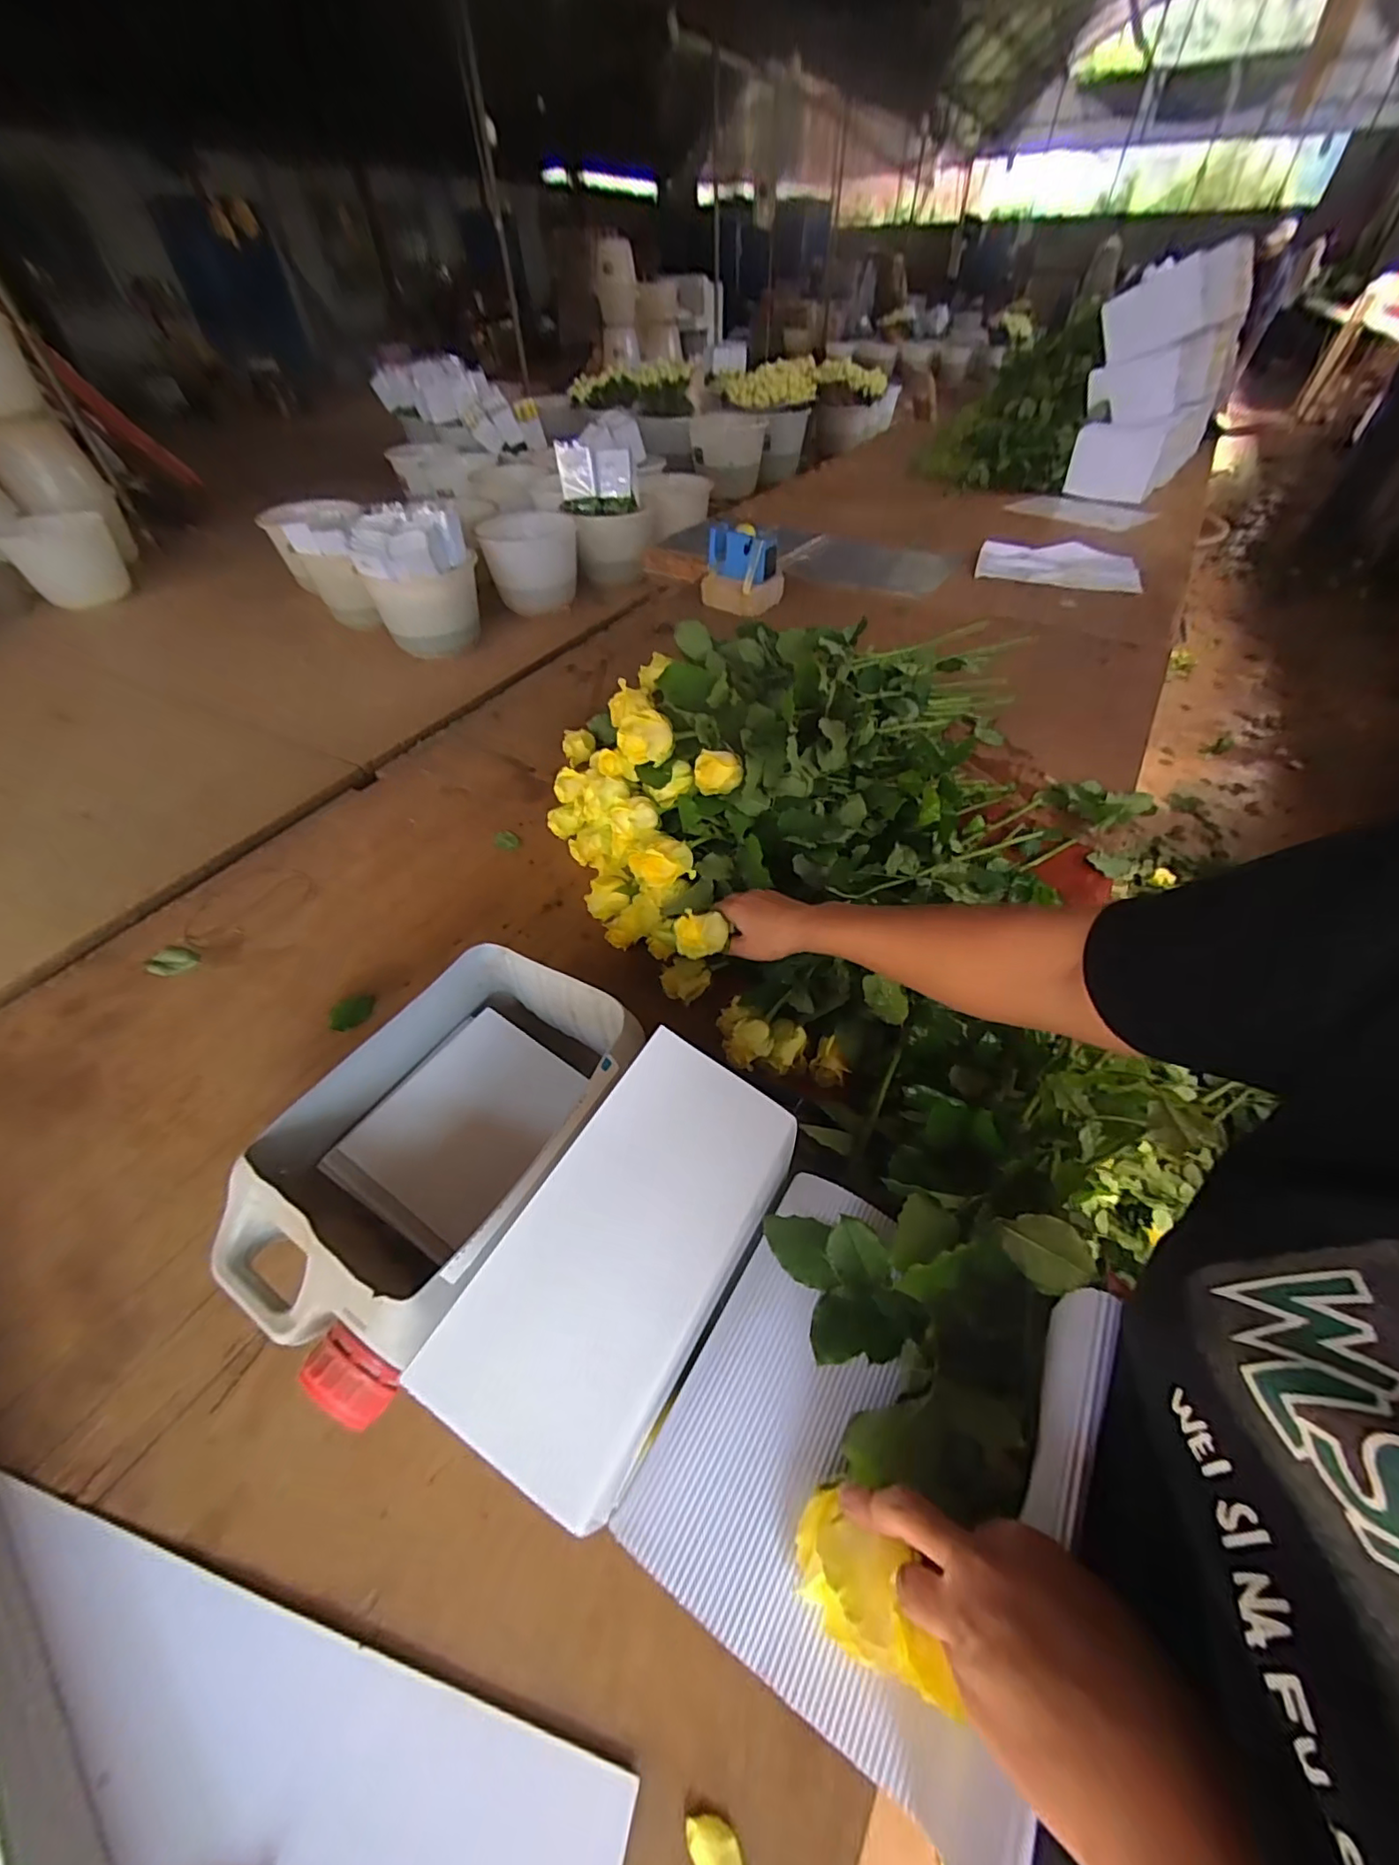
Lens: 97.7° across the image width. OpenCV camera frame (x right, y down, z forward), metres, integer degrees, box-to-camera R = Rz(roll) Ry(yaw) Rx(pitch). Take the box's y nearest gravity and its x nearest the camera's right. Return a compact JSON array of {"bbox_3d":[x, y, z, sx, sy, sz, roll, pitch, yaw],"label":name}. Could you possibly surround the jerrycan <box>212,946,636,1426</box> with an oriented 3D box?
[{"bbox_3d":[-0.191,0.162,0.463,0.196,0.125,0.284,25,52,19],"label":"jerrycan"}]

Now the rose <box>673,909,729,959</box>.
[{"bbox_3d":[0.001,-0.001,0.556,0.047,0.037,0.031,0,48,-2],"label":"rose"}]

